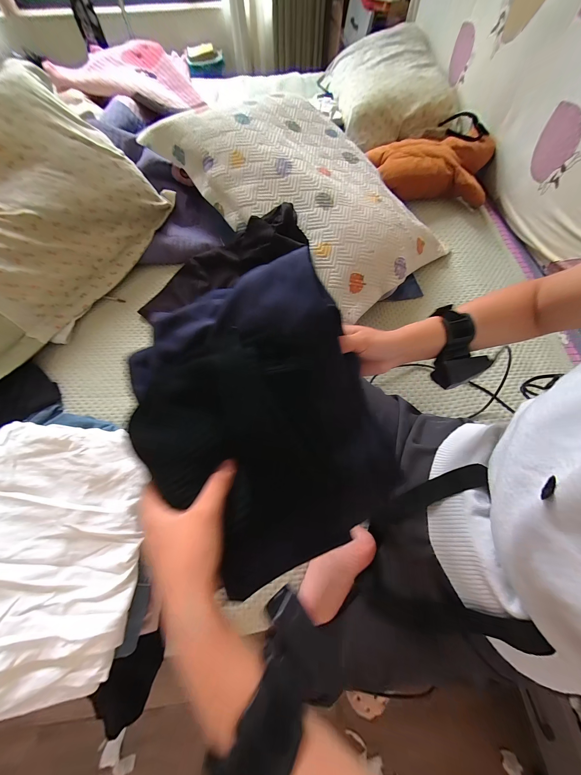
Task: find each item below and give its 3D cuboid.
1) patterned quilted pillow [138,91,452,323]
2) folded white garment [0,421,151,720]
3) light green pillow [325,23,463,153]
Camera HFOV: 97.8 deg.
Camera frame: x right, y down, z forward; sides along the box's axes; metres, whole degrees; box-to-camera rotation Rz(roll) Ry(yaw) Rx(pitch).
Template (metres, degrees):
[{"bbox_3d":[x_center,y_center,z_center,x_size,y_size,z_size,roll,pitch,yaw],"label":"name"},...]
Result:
[{"bbox_3d":[0.033,-0.510,0.638,0.428,0.163,0.686,-41,73,-16],"label":"patterned quilted pillow"},{"bbox_3d":[-0.314,0.207,0.330,0.222,0.040,0.307,2,68,-16],"label":"folded white garment"},{"bbox_3d":[0.374,-1.175,0.973,0.420,0.116,0.659,-6,67,-3],"label":"light green pillow"}]

